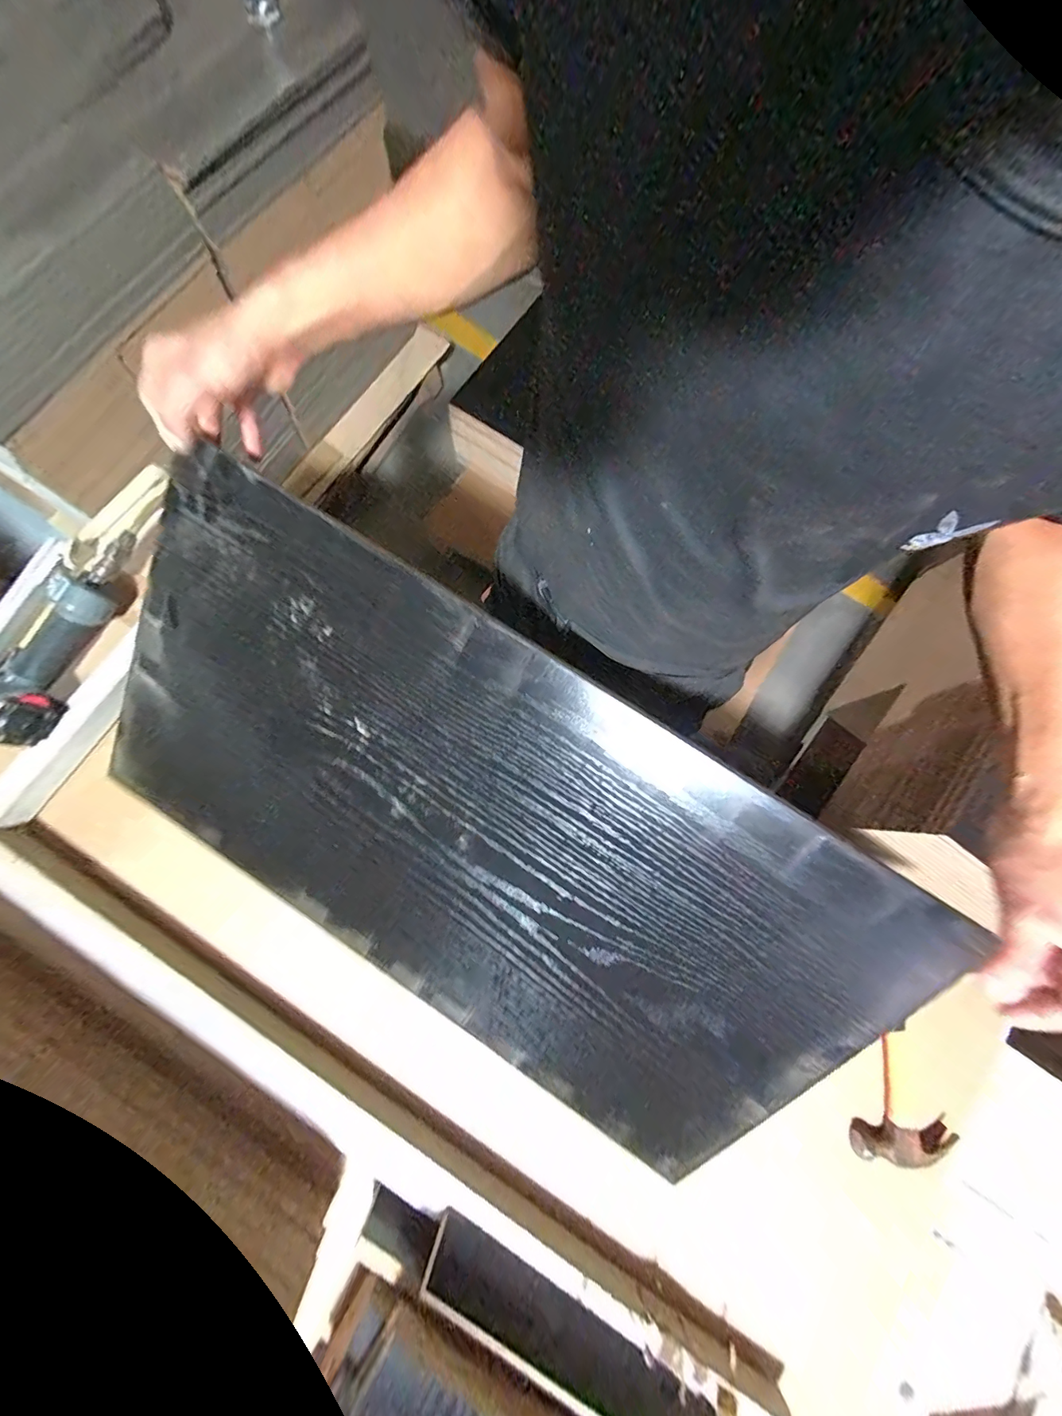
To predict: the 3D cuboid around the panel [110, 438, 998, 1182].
[{"bbox_3d":[-0.074,0.119,0.425,0.742,0.011,0.385,33,109,5],"label":"panel"}]

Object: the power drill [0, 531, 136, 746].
[{"bbox_3d":[-0.590,-0.099,0.539,0.124,0.062,0.269,15,78,2],"label":"power drill"}]

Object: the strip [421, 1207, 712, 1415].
[{"bbox_3d":[0.030,0.547,0.394,0.261,0.051,0.009,22,117,11],"label":"strip"}]

